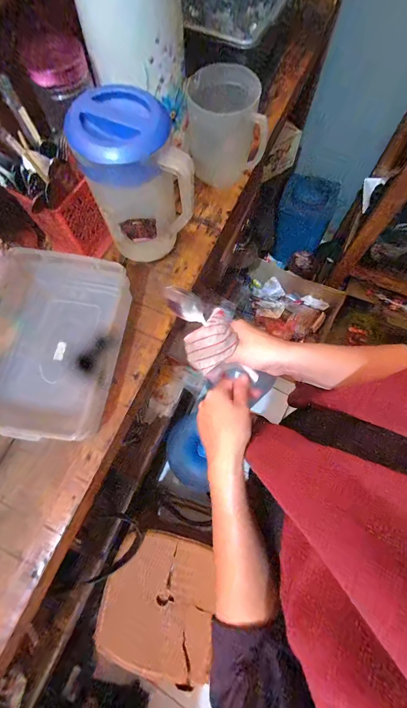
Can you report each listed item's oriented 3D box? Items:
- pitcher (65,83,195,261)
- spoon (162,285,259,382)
[{"bbox_3d":[-0.094,-0.261,0.468,0.148,0.227,0.105,-7,72,-2],"label":"pitcher"},{"bbox_3d":[0.014,-0.026,0.391,0.175,0.024,0.031,43,76,-15],"label":"spoon"}]

